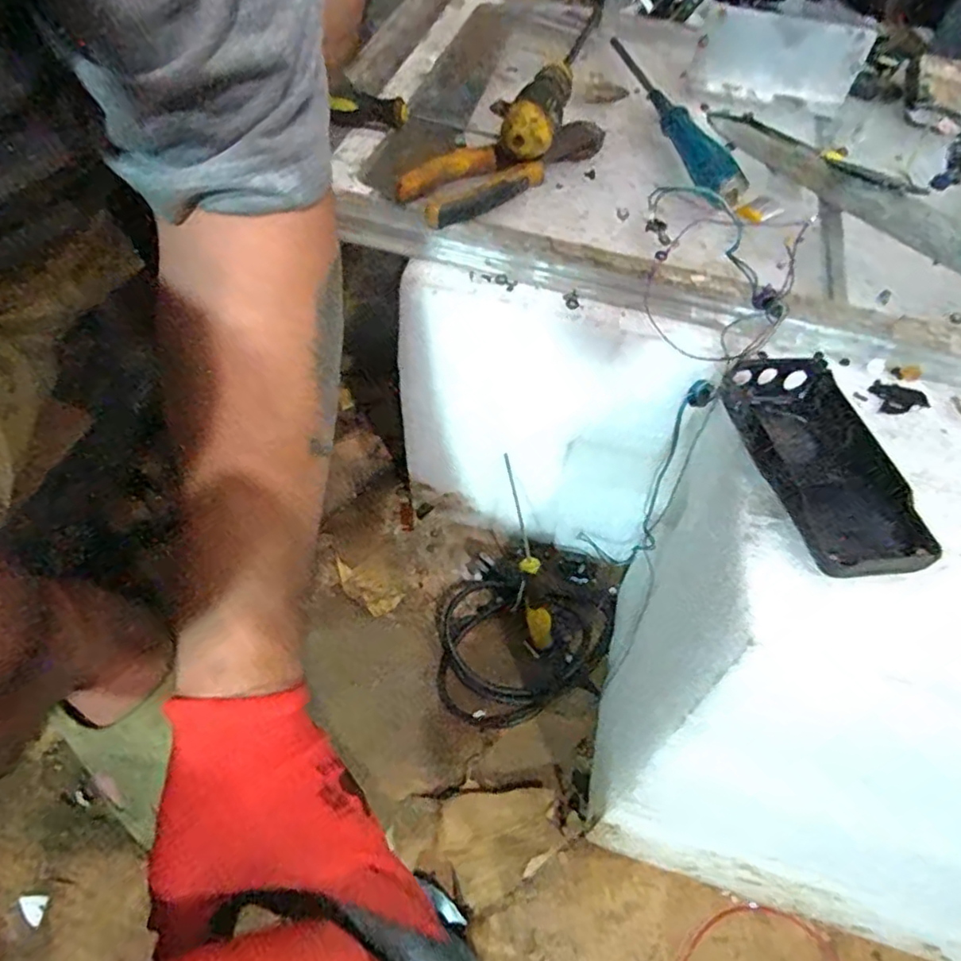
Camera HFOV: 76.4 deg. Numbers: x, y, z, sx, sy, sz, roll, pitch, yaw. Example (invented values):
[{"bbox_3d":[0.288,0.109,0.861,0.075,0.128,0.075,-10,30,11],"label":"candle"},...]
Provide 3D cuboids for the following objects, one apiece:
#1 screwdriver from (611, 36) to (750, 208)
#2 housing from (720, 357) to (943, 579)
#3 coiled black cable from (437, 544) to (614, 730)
[{"bbox_3d":[0.148,-0.288,0.474,0.027,0.025,0.248,-5,56,-7],"label":"screwdriver"},{"bbox_3d":[0.167,-0.010,0.295,0.062,0.018,0.124,-7,56,-8],"label":"housing"},{"bbox_3d":[0.039,0.133,0.557,0.172,0.036,0.151,-14,58,-13],"label":"coiled black cable"}]

